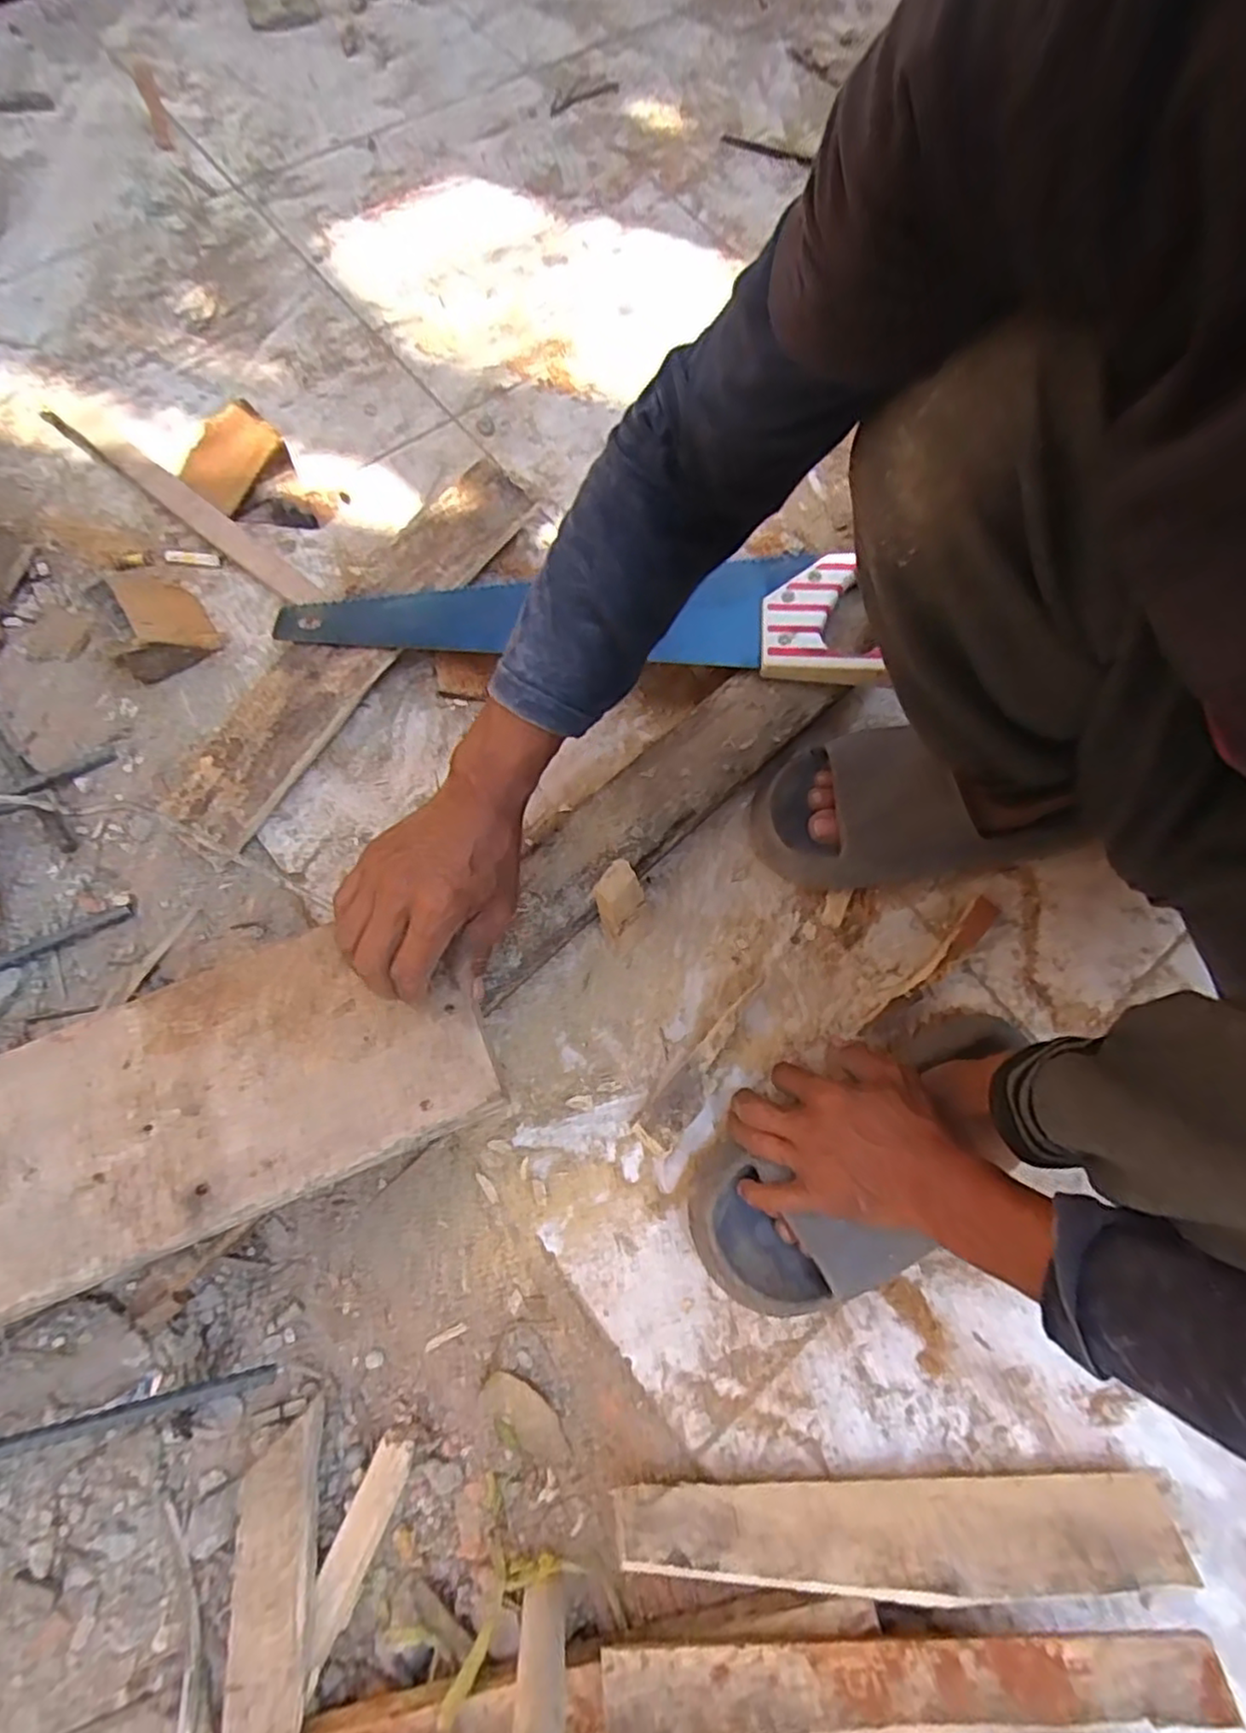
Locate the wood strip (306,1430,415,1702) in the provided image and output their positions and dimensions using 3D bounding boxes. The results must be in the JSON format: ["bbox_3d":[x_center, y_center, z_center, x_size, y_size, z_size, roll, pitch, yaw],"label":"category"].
[{"bbox_3d":[-0.181,0.457,0.453,0.027,0.007,0.148,22,72,2],"label":"wood strip"}]

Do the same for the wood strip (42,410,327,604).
[{"bbox_3d":[-0.401,-0.332,0.623,0.319,0.013,0.031,38,74,7],"label":"wood strip"}]

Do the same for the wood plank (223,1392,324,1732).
[{"bbox_3d":[-0.216,0.573,0.402,0.045,0.018,0.419,1,72,-13],"label":"wood plank"}]

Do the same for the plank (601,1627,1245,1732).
[{"bbox_3d":[0.163,0.460,0.386,0.342,0.010,0.042,-4,49,-1],"label":"plank"}]

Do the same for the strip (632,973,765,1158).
[{"bbox_3d":[0.062,0.144,0.508,0.031,0.015,0.143,38,73,13],"label":"strip"}]

